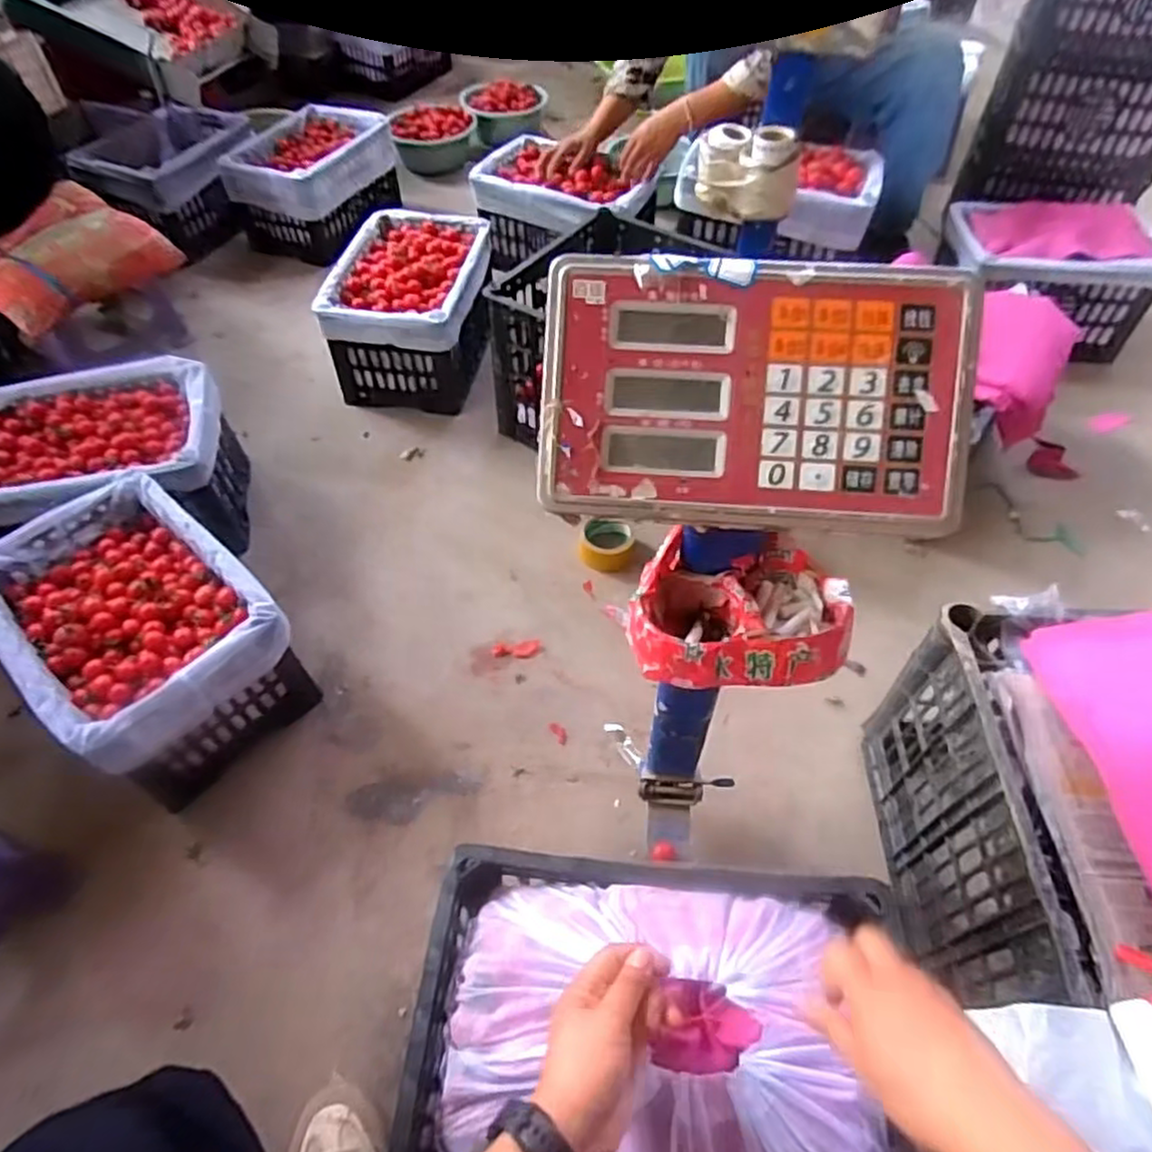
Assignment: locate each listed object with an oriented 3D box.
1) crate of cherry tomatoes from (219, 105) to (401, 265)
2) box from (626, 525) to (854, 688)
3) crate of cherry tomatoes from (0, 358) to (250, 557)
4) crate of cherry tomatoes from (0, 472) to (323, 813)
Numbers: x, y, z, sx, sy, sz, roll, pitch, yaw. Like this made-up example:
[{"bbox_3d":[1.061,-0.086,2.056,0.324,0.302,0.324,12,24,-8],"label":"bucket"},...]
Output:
[{"bbox_3d":[-0.566,-0.880,1.569,0.273,0.179,0.413,17,54,13],"label":"crate of cherry tomatoes"},{"bbox_3d":[0.116,0.030,0.508,0.153,0.059,0.104,4,52,4],"label":"box"},{"bbox_3d":[-0.724,-0.159,1.113,0.356,0.241,0.258,-14,53,-10],"label":"crate of cherry tomatoes"},{"bbox_3d":[-0.554,0.077,0.940,0.256,0.227,0.339,-38,61,-25],"label":"crate of cherry tomatoes"}]

